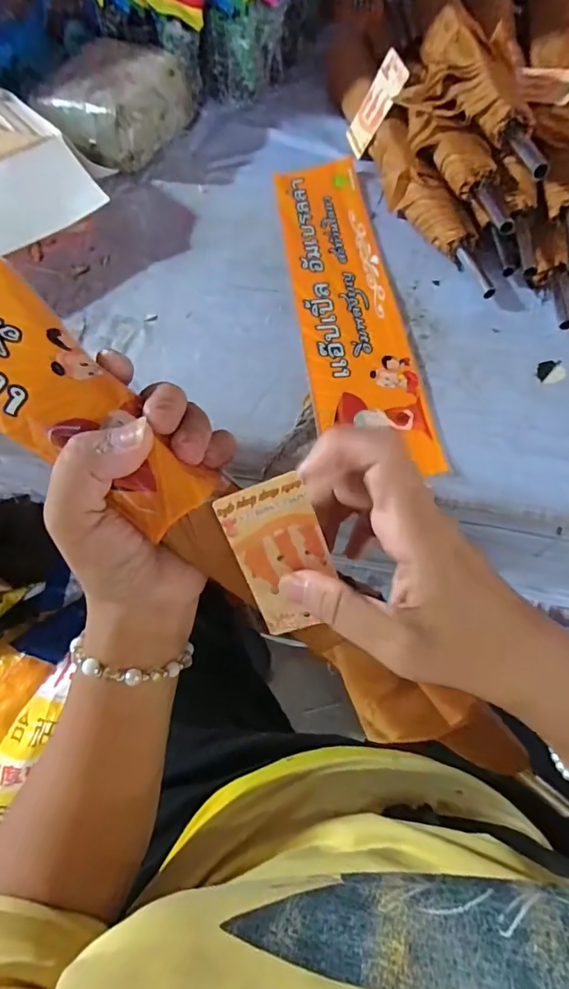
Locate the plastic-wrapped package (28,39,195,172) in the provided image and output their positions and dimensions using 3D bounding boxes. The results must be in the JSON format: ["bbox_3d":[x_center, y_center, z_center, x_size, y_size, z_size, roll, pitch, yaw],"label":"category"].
[{"bbox_3d":[-0.164,-0.381,0.464,0.116,0.058,0.129,25,67,13],"label":"plastic-wrapped package"}]

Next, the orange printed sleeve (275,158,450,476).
[{"bbox_3d":[0.046,-0.161,0.374,0.074,0.008,0.326,-7,64,-1],"label":"orange printed sleeve"}]

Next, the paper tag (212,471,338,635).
[{"bbox_3d":[0.000,0.029,0.216,0.039,0.073,0.004,-19,19,6],"label":"paper tag"}]

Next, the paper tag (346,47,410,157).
[{"bbox_3d":[0.083,-0.357,0.436,0.006,0.074,0.040,-7,66,-32],"label":"paper tag"}]

